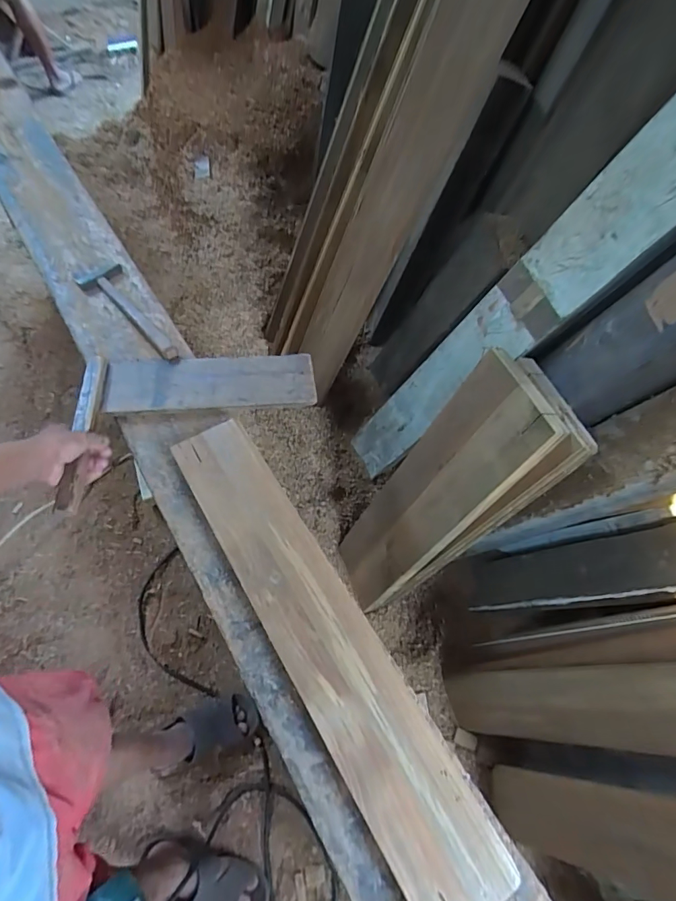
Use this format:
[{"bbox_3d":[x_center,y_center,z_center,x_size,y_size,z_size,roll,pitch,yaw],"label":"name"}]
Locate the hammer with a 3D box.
[{"bbox_3d":[-0.414,-0.264,0.867,0.088,0.027,0.288,-31,64,-16],"label":"hammer"}]

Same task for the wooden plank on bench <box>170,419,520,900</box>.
[{"bbox_3d":[-0.028,0.234,0.607,0.126,0.028,0.673,-28,67,-18],"label":"wooden plank on bench"}]

